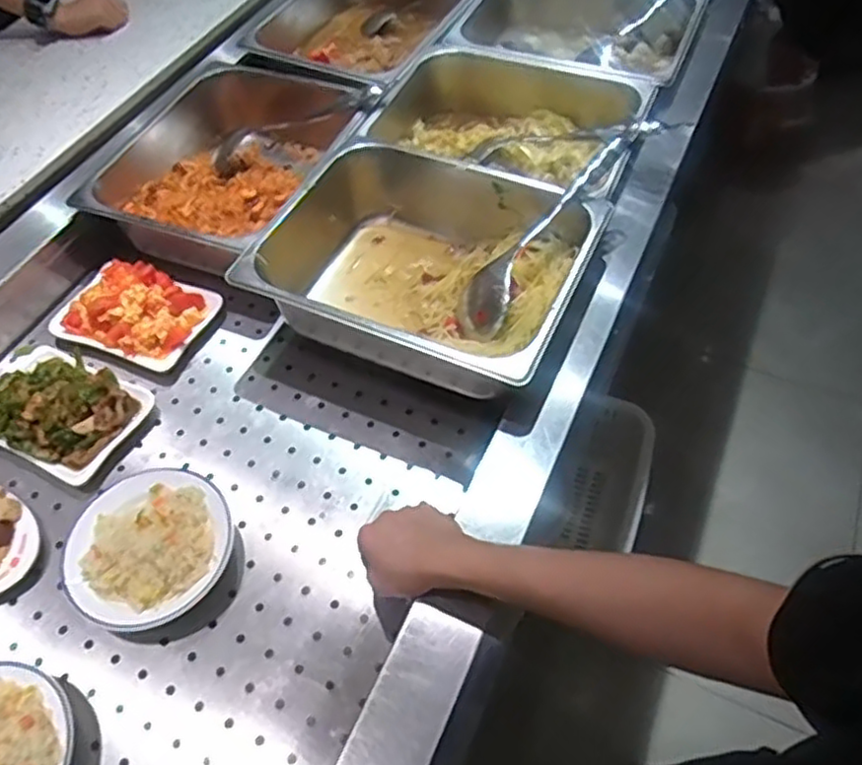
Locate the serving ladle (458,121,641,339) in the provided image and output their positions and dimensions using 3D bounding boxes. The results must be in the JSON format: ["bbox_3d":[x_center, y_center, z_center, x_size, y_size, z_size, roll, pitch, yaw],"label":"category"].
[{"bbox_3d":[0.130,-0.167,0.745,0.066,0.057,0.287,40,89,24],"label":"serving ladle"}]

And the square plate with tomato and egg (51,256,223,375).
[{"bbox_3d":[-0.343,-0.085,0.793,0.169,0.039,0.112,16,58,12],"label":"square plate with tomato and egg"}]

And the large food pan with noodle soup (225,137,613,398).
[{"bbox_3d":[-0.007,-0.116,0.751,0.320,0.119,0.252,20,58,14],"label":"large food pan with noodle soup"}]

